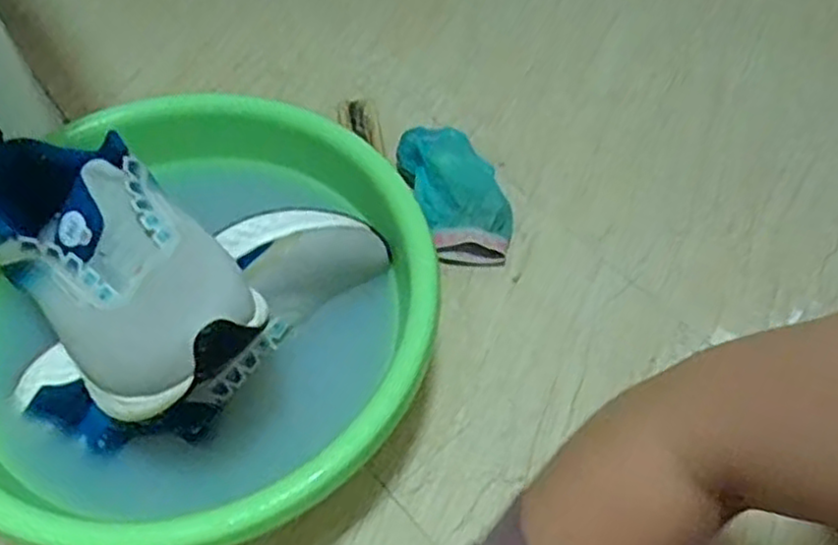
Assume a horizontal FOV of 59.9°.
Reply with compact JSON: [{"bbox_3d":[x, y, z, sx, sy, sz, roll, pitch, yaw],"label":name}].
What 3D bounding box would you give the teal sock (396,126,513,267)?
[{"bbox_3d":[0.033,-0.080,0.714,0.084,0.053,0.165,-18,59,-13],"label":"teal sock"}]

